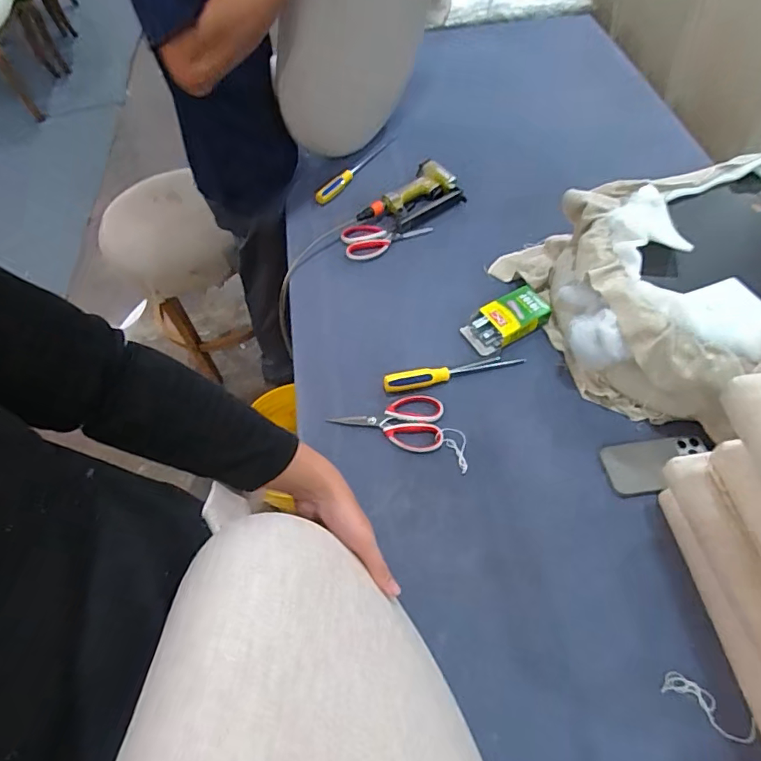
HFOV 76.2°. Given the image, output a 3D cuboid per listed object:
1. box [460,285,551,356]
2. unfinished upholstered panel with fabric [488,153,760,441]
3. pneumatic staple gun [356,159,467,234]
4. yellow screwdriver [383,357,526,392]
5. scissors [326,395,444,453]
[{"bbox_3d":[0.229,-0.110,0.879,0.155,0.033,0.082,-25,60,-12],"label":"box"},{"bbox_3d":[0.530,-0.175,0.823,0.493,0.159,0.462,-20,59,-9],"label":"unfinished upholstered panel with fabric"},{"bbox_3d":[0.078,-0.376,1.039,0.131,0.039,0.223,39,68,24],"label":"pneumatic staple gun"},{"bbox_3d":[0.125,-0.018,0.824,0.241,0.021,0.028,-13,58,-5],"label":"yellow screwdriver"},{"bbox_3d":[0.011,0.065,0.797,0.181,0.018,0.096,6,59,7],"label":"scissors"}]

